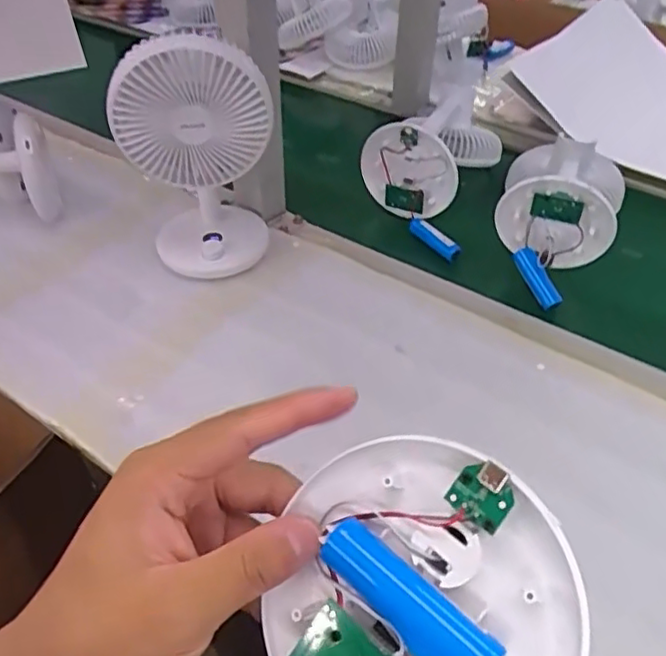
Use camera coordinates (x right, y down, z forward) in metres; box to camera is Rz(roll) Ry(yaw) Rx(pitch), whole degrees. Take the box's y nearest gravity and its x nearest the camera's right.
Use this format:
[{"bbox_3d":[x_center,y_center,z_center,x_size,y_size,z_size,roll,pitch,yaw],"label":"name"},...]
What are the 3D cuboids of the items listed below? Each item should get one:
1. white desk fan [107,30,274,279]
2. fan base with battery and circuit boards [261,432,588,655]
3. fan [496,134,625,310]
[{"bbox_3d":[-0.123,-0.148,0.576,0.120,0.213,0.125,-13,43,-15],"label":"white desk fan"},{"bbox_3d":[0.028,0.092,0.213,0.099,0.016,0.107,-6,72,19],"label":"fan base with battery and circuit boards"},{"bbox_3d":[0.233,-0.128,0.658,0.113,0.100,0.217,18,45,19],"label":"fan"}]

